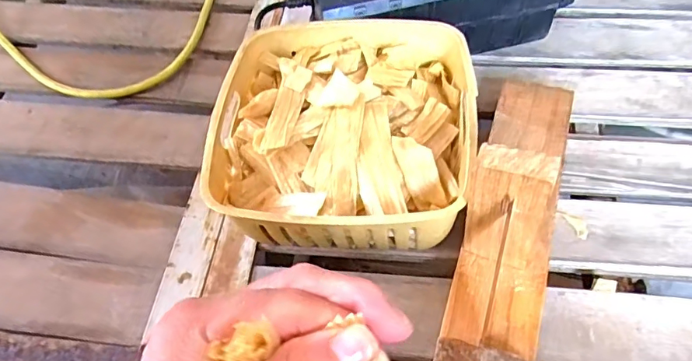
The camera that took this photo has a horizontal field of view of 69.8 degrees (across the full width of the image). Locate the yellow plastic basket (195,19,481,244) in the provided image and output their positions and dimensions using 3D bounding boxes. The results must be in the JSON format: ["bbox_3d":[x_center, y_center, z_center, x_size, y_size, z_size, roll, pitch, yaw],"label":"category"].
[{"bbox_3d":[-0.001,-0.032,0.389,0.187,0.082,0.186,5,57,4],"label":"yellow plastic basket"}]

